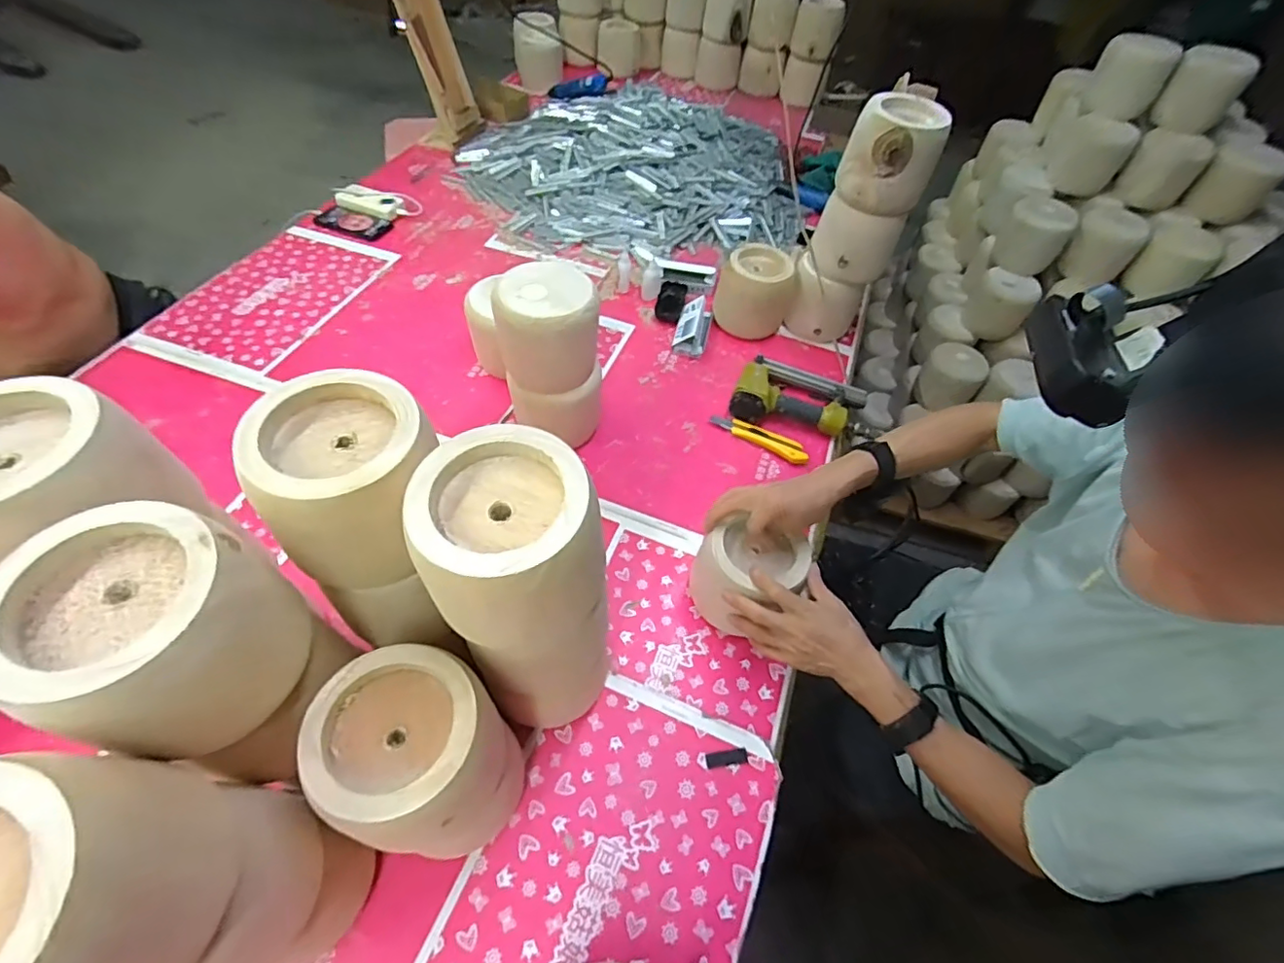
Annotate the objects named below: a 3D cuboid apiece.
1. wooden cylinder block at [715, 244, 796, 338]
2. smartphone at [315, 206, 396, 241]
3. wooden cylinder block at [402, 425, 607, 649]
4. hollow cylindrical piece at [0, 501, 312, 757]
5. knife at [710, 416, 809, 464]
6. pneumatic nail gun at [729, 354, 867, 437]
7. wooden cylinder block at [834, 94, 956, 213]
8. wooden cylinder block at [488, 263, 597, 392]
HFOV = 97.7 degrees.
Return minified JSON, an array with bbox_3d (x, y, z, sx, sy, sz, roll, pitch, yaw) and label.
[{"bbox_3d":[0.213,-0.357,1.070,0.142,0.123,0.135,14,55,6],"label":"wooden cylinder block"},{"bbox_3d":[-0.635,-0.568,1.231,0.150,0.010,0.075,13,55,5],"label":"smartphone"},{"bbox_3d":[-0.095,0.046,0.418,0.128,0.116,0.124,-6,56,-9],"label":"wooden cylinder block"},{"bbox_3d":[-0.305,0.100,0.355,0.125,0.114,0.127,7,55,1],"label":"hollow cylindrical piece"},{"bbox_3d":[0.196,-0.075,0.936,0.169,0.027,0.026,27,57,14],"label":"knife"},{"bbox_3d":[0.274,-0.148,0.966,0.210,0.060,0.168,22,56,11],"label":"pneumatic nail gun"},{"bbox_3d":[0.387,-0.510,0.876,0.130,0.124,0.130,23,56,11],"label":"wooden cylinder block"},{"bbox_3d":[-0.132,-0.212,0.768,0.131,0.136,0.125,-12,57,-12],"label":"wooden cylinder block"}]

